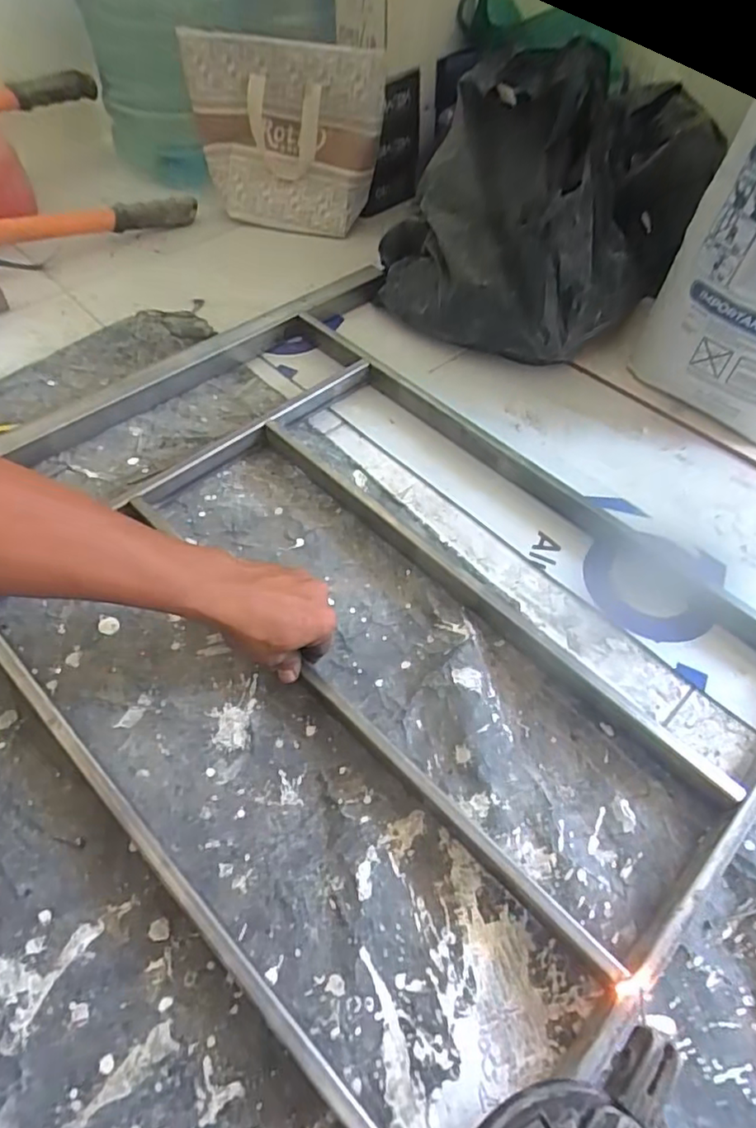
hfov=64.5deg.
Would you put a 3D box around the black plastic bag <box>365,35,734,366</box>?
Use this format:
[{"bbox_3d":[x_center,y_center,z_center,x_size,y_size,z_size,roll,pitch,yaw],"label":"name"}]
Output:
[{"bbox_3d":[0.211,-0.497,0.840,0.362,0.282,0.367,28,58,16],"label":"black plastic bag"}]

